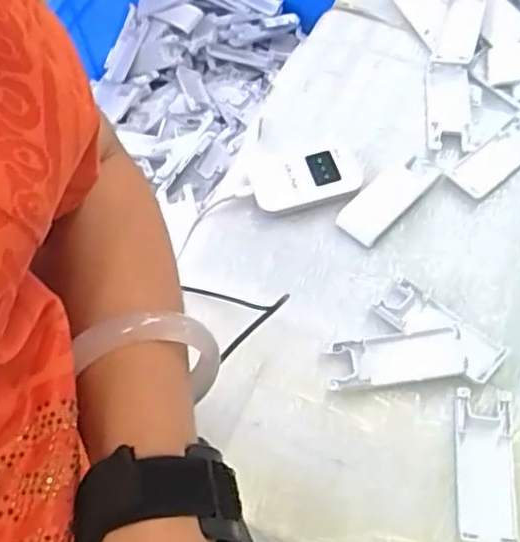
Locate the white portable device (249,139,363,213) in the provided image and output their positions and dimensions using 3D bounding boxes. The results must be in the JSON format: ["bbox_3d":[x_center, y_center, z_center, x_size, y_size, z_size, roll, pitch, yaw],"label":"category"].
[{"bbox_3d":[0.041,-0.091,0.609,0.097,0.018,0.068,-11,62,-4],"label":"white portable device"}]

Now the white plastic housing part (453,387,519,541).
[{"bbox_3d":[0.160,0.138,0.474,0.042,0.010,0.107,5,62,5],"label":"white plastic housing part"}]

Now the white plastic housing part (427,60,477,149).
[{"bbox_3d":[0.181,-0.160,0.642,0.042,0.008,0.101,2,62,3],"label":"white plastic housing part"}]

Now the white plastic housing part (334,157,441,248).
[{"bbox_3d":[0.115,-0.067,0.593,0.041,0.010,0.104,40,70,21],"label":"white plastic housing part"}]

